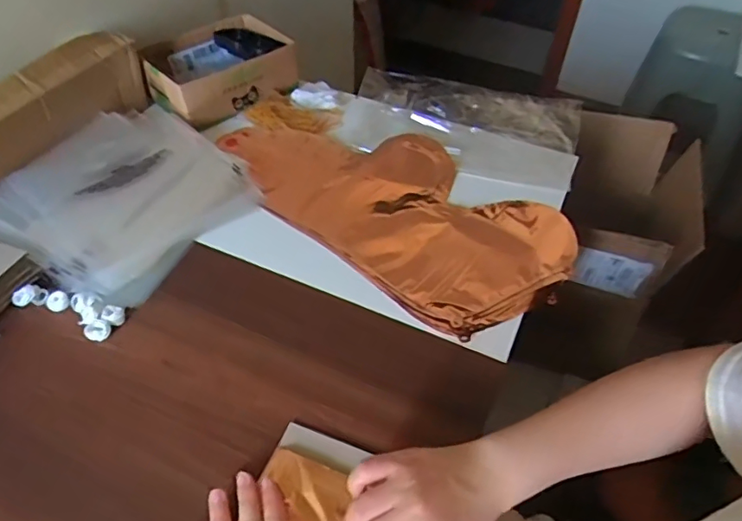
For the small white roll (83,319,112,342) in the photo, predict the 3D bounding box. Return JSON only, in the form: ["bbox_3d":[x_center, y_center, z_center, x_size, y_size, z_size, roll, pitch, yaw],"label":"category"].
[{"bbox_3d":[-0.257,0.067,0.505,0.023,0.009,0.019,-19,52,-17],"label":"small white roll"}]

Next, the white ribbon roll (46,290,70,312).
[{"bbox_3d":[-0.306,0.039,0.525,0.020,0.007,0.019,1,49,-1],"label":"white ribbon roll"}]

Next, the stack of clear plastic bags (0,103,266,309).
[{"bbox_3d":[-0.279,-0.077,0.616,0.235,0.033,0.243,24,53,19],"label":"stack of clear plastic bags"}]

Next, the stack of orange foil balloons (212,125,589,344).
[{"bbox_3d":[0.026,-0.077,0.646,0.415,0.028,0.228,36,57,26],"label":"stack of orange foil balloons"}]

